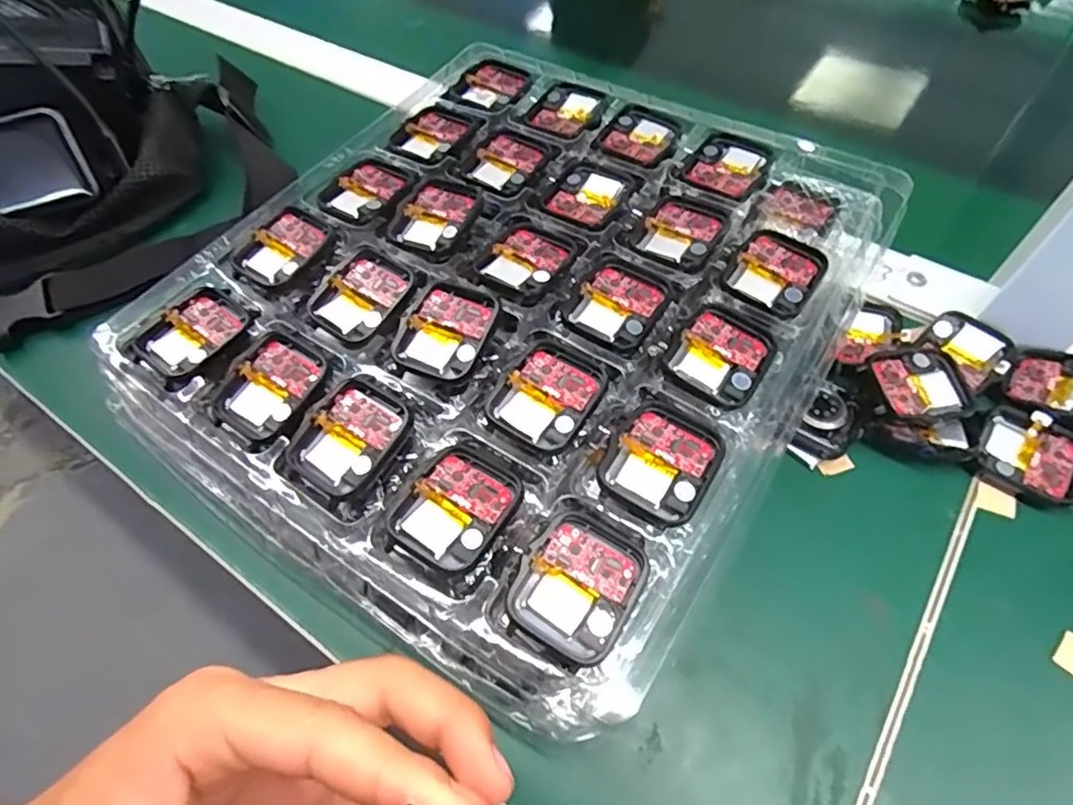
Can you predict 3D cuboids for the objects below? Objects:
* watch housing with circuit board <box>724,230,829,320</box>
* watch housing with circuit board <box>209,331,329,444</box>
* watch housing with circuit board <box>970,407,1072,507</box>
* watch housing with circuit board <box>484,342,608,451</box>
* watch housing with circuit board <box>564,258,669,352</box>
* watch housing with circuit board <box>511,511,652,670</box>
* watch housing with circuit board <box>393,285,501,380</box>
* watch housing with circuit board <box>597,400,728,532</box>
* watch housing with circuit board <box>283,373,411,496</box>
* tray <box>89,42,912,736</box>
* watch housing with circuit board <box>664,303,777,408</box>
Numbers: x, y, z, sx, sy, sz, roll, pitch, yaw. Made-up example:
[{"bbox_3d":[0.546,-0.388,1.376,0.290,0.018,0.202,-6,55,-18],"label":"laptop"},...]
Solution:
[{"bbox_3d":[0.108,-0.058,0.268,0.036,0.007,0.042,34,65,21],"label":"watch housing with circuit board"},{"bbox_3d":[-0.107,-0.007,0.240,0.036,0.006,0.044,36,66,22],"label":"watch housing with circuit board"},{"bbox_3d":[0.220,0.024,0.266,0.042,0.013,0.037,34,65,22],"label":"watch housing with circuit board"},{"bbox_3d":[0.006,-0.003,0.234,0.036,0.004,0.043,34,65,22],"label":"watch housing with circuit board"},{"bbox_3d":[0.035,-0.042,0.258,0.034,0.004,0.042,28,63,19],"label":"watch housing with circuit board"},{"bbox_3d":[0.015,0.060,0.199,0.038,0.008,0.046,30,64,20],"label":"watch housing with circuit board"},{"bbox_3d":[-0.037,-0.031,0.249,0.037,0.007,0.038,17,60,13],"label":"watch housing with circuit board"},{"bbox_3d":[0.047,0.022,0.222,0.039,0.005,0.044,34,65,21],"label":"watch housing with circuit board"},{"bbox_3d":[-0.071,0.011,0.228,0.035,0.005,0.045,32,64,21],"label":"watch housing with circuit board"},{"bbox_3d":[-0.004,-0.057,0.280,0.264,0.037,0.304,30,64,20],"label":"tray"},{"bbox_3d":[0.077,-0.020,0.244,0.037,0.006,0.041,33,65,21],"label":"watch housing with circuit board"}]

